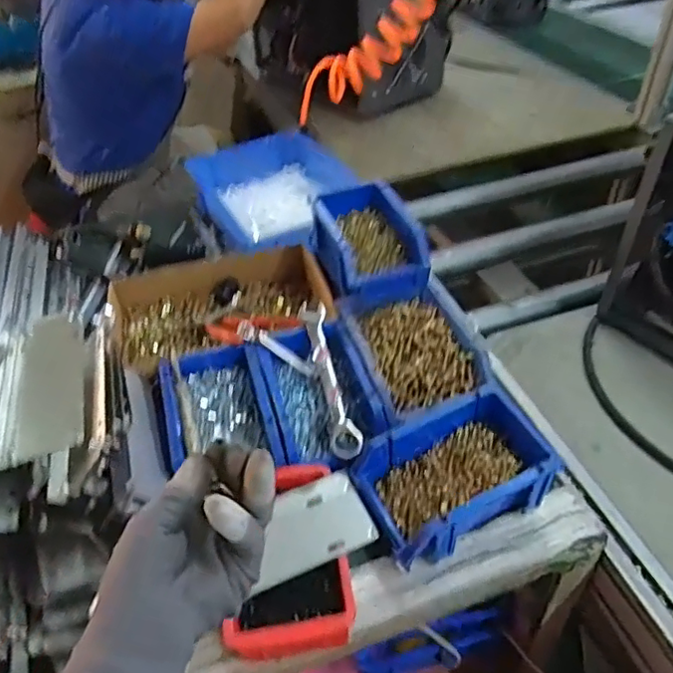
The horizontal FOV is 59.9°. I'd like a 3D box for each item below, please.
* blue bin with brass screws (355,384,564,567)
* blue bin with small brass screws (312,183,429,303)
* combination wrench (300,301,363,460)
[{"bbox_3d":[0.104,0.126,0.532,0.161,0.067,0.111,-22,47,-17],"label":"blue bin with brass screws"},{"bbox_3d":[0.037,-0.116,0.705,0.111,0.068,0.167,-12,45,-8],"label":"blue bin with small brass screws"},{"bbox_3d":[-0.008,0.041,0.609,0.029,0.015,0.185,-12,57,-7],"label":"combination wrench"}]

